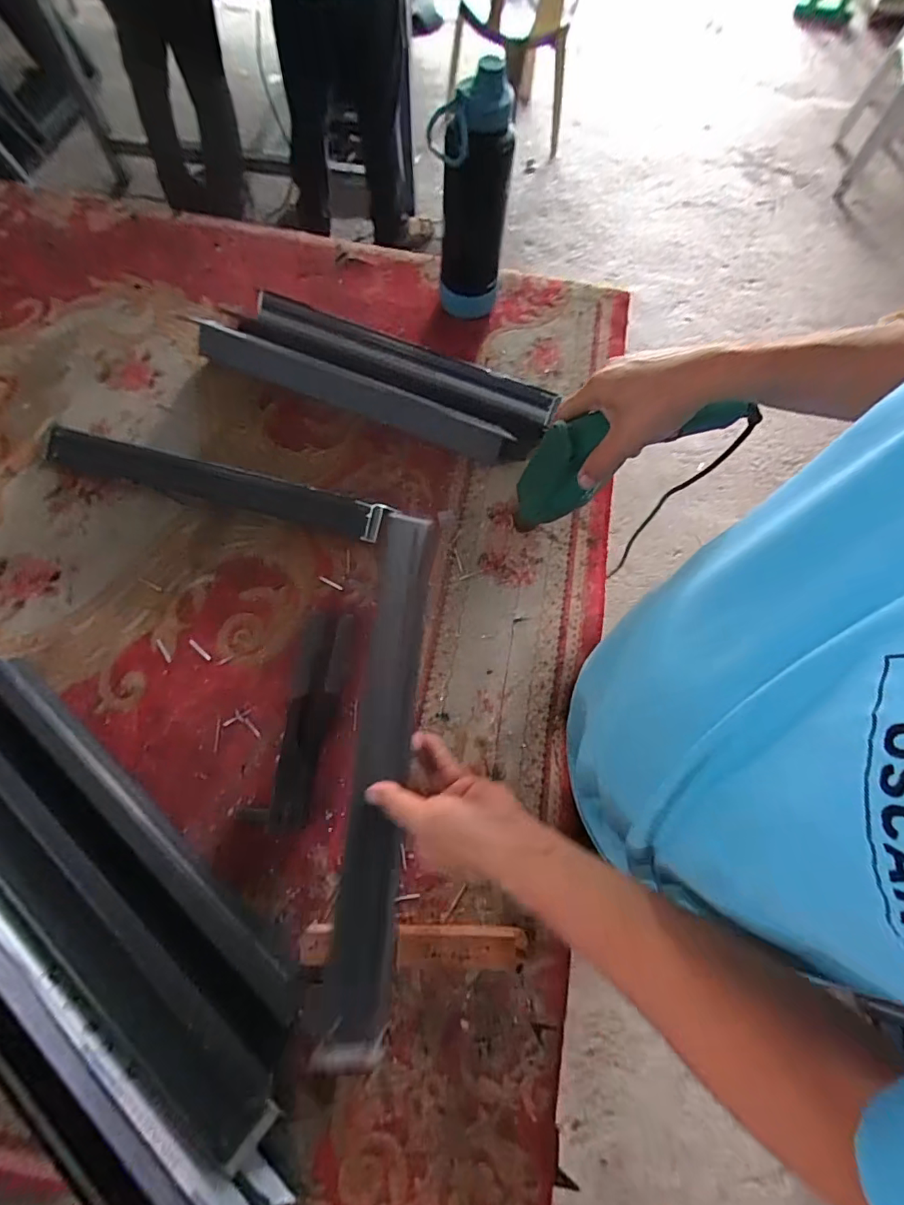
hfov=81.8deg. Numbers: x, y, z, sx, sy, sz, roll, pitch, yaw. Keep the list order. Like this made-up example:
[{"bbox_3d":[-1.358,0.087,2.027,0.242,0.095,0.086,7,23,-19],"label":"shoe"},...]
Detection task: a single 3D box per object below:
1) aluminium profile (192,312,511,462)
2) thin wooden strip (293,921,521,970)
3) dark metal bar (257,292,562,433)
[{"bbox_3d":[-0.154,-0.306,0.759,0.492,0.056,0.054,24,70,6],"label":"aluminium profile"},{"bbox_3d":[-0.037,0.343,0.524,0.223,0.042,0.031,3,70,-2],"label":"thin wooden strip"},{"bbox_3d":[-0.073,-0.350,0.777,0.488,0.057,0.074,25,71,7],"label":"dark metal bar"}]

